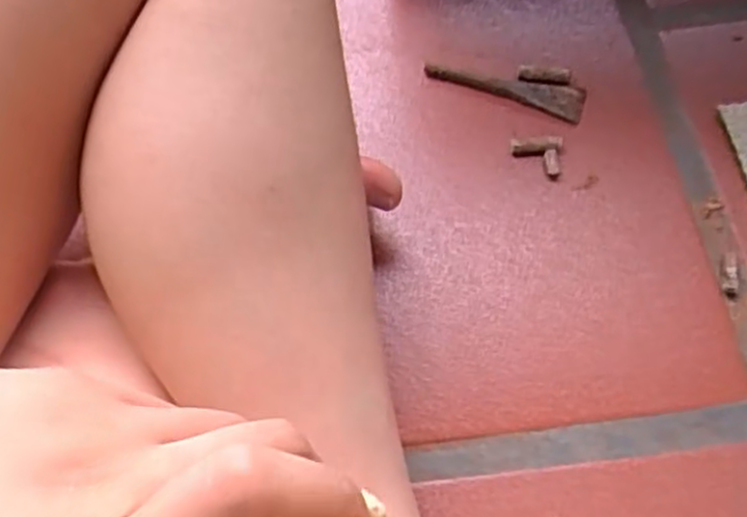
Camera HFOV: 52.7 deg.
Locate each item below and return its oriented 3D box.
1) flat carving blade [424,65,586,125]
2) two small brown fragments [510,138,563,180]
[{"bbox_3d":[0.080,-0.105,0.463,0.097,0.005,0.021,18,65,11],"label":"flat carving blade"},{"bbox_3d":[0.097,-0.060,0.448,0.029,0.008,0.025,4,63,4],"label":"two small brown fragments"}]

